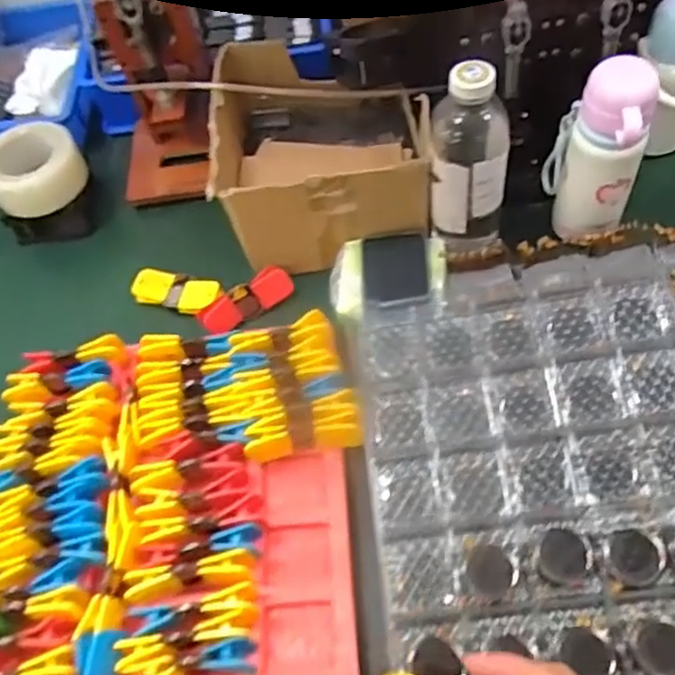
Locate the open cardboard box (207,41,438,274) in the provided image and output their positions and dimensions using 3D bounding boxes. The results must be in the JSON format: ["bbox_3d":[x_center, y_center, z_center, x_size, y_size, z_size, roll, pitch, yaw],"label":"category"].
[{"bbox_3d":[-0.020,-0.229,0.845,0.232,0.119,0.272,-7,57,4],"label":"open cardboard box"}]

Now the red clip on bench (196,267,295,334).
[{"bbox_3d":[-0.105,-0.042,0.813,0.111,0.026,0.042,-31,100,-10],"label":"red clip on bench"}]

